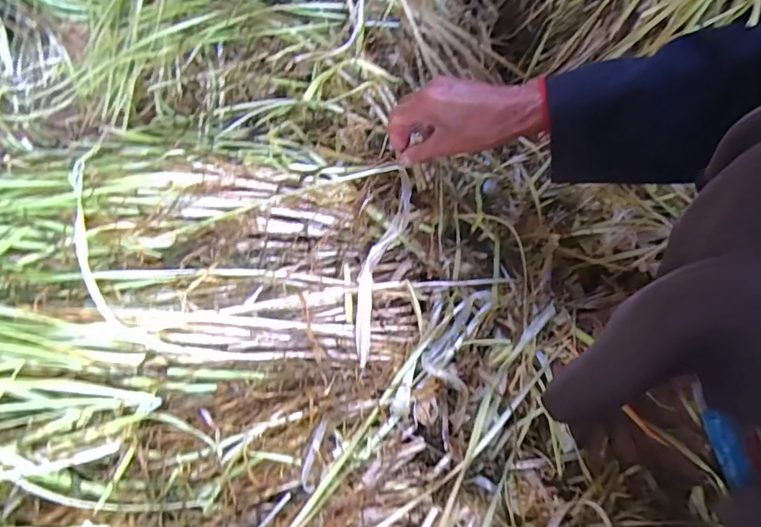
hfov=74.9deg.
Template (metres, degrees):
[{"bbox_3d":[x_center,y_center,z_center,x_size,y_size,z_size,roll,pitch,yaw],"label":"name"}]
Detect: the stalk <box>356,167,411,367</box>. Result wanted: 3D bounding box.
[{"bbox_3d":[0.000,-0.003,0.511,0.033,0.018,0.202,17,78,10],"label":"stalk"}]

